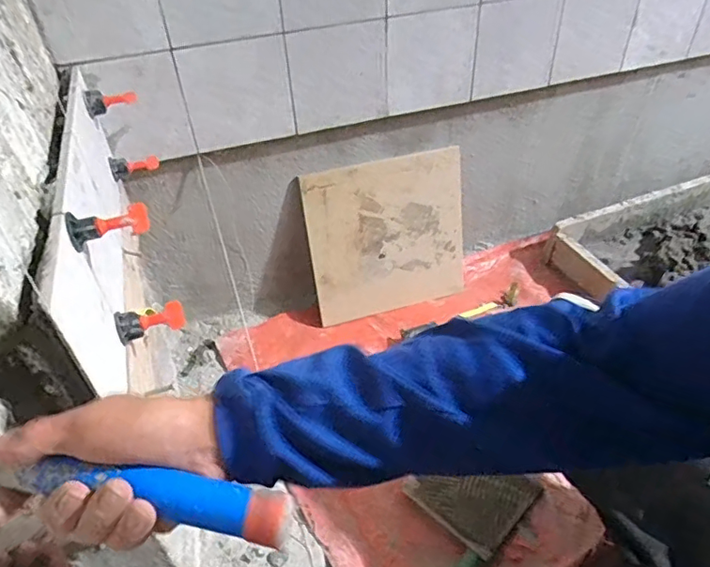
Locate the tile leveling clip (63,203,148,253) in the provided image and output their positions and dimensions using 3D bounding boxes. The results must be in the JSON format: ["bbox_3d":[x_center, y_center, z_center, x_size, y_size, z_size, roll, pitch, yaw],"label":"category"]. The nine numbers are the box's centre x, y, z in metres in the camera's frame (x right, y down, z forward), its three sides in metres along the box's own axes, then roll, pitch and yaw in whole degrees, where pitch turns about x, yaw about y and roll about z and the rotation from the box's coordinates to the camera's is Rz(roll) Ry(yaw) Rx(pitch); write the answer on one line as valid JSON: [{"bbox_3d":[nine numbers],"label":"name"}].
[{"bbox_3d":[-0.199,-0.048,0.434,0.061,0.028,0.026,-21,45,-19],"label":"tile leveling clip"}]

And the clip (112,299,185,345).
[{"bbox_3d":[-0.191,0.036,0.505,0.059,0.029,0.024,-21,45,-19],"label":"clip"}]

